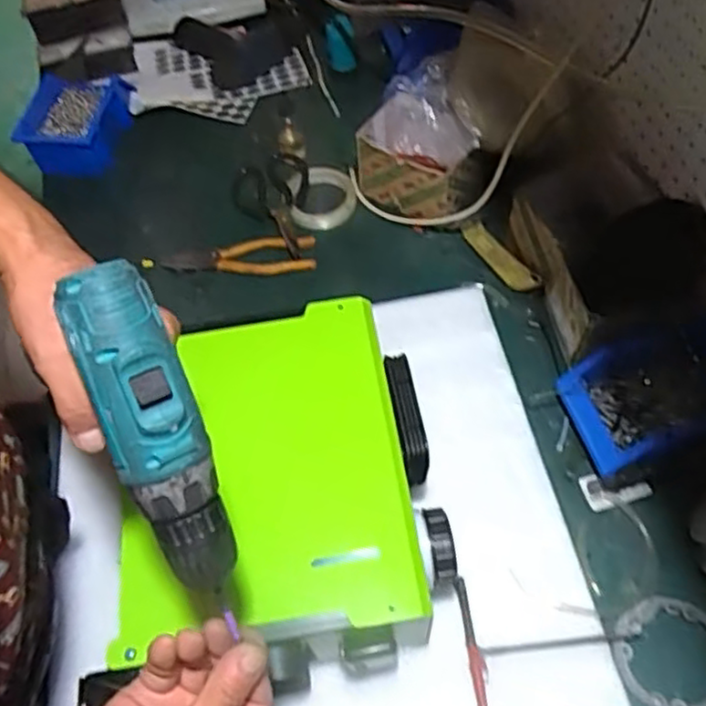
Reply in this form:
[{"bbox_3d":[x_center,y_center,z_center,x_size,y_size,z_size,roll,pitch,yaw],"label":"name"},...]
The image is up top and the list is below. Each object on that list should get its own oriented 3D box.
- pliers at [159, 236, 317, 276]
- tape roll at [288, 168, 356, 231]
[{"bbox_3d":[-0.147,-0.126,0.892,0.193,0.014,0.054,0,58,3],"label":"pliers"},{"bbox_3d":[-0.041,-0.212,0.932,0.087,0.016,0.103,-4,58,1],"label":"tape roll"}]

